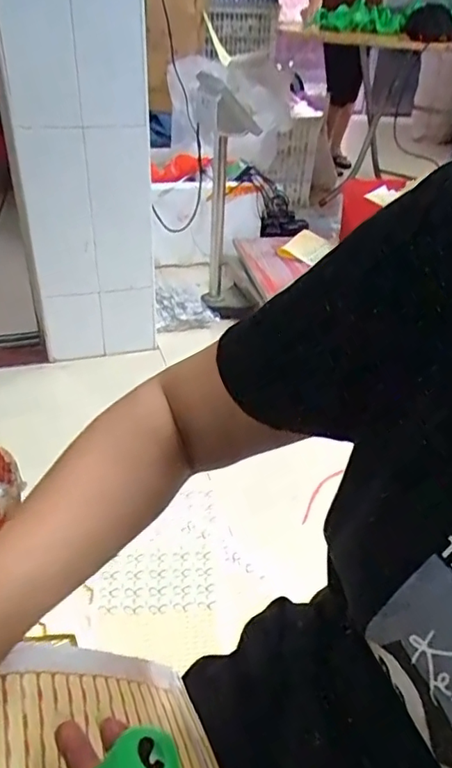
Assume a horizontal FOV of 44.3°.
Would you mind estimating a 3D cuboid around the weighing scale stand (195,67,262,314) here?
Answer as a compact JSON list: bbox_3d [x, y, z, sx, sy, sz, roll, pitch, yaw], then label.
[{"bbox_3d":[0.006,-0.545,1.658,0.148,0.634,0.320,-3,35,-6],"label":"weighing scale stand"}]

